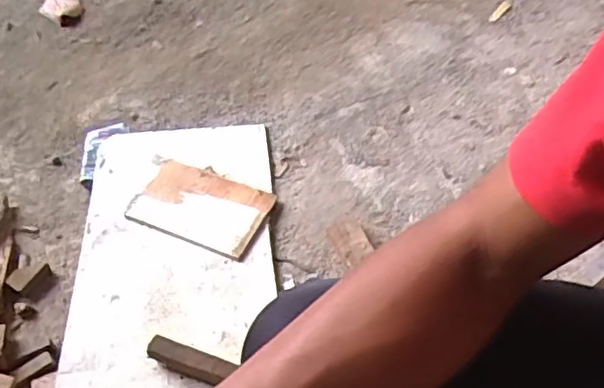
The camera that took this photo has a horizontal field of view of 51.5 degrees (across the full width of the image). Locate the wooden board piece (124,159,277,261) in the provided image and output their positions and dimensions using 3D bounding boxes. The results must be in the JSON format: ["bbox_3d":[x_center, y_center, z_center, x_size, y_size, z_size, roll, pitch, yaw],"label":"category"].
[{"bbox_3d":[-0.142,0.014,0.898,0.184,0.018,0.121,17,57,19],"label":"wooden board piece"}]

